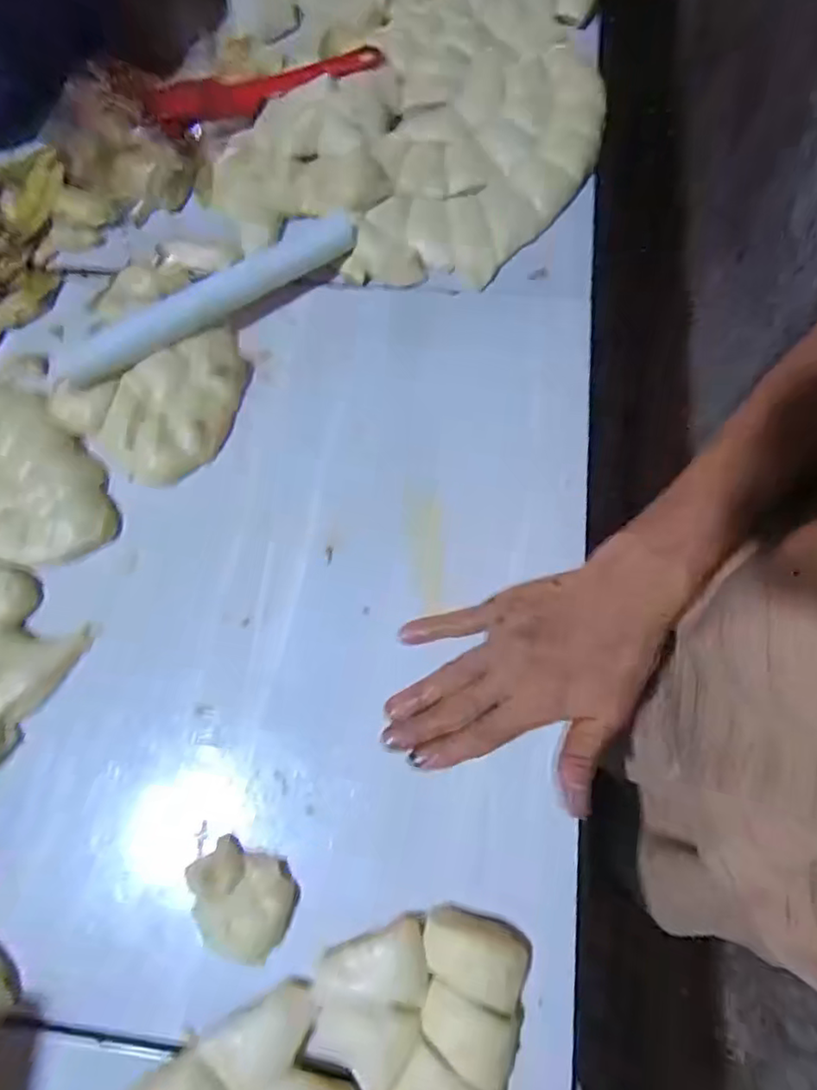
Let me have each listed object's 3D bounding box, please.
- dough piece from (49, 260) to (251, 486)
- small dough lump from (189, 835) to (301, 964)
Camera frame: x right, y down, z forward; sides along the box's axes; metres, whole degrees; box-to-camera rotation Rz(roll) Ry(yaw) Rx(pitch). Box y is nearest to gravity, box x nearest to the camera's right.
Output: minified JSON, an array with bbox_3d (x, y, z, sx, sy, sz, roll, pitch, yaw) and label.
[{"bbox_3d":[-0.183,-0.131,0.424,0.122,0.022,0.174,4,76,2],"label":"dough piece"},{"bbox_3d":[-0.095,0.196,0.320,0.060,0.019,0.049,21,77,6],"label":"small dough lump"}]

